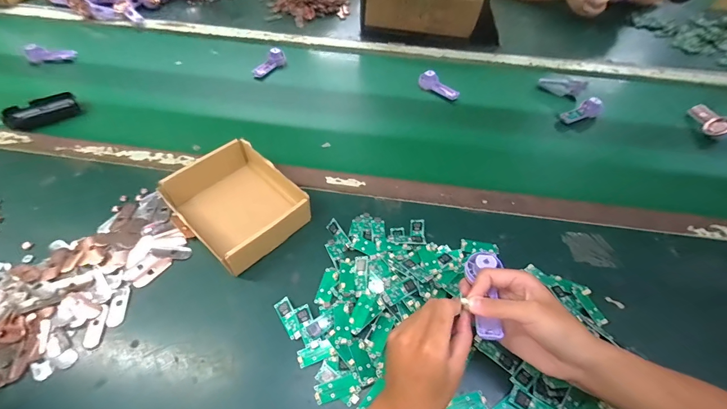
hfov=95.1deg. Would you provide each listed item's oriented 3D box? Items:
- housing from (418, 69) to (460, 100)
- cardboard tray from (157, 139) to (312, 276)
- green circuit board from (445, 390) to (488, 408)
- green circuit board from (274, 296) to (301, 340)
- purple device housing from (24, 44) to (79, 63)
[{"bbox_3d":[0.162,-0.252,0.710,0.094,0.043,0.022,36,58,21],"label":"housing"},{"bbox_3d":[-0.180,-0.002,0.477,0.168,0.053,0.137,37,59,22],"label":"cardboard tray"},{"bbox_3d":[0.109,0.216,0.357,0.048,0.004,0.018,-9,54,-11],"label":"green circuit board"},{"bbox_3d":[-0.091,0.139,0.405,0.019,0.004,0.051,-34,63,-2],"label":"green circuit board"},{"bbox_3d":[-0.697,-0.338,0.742,0.090,0.028,0.027,-8,53,-10],"label":"purple device housing"}]

